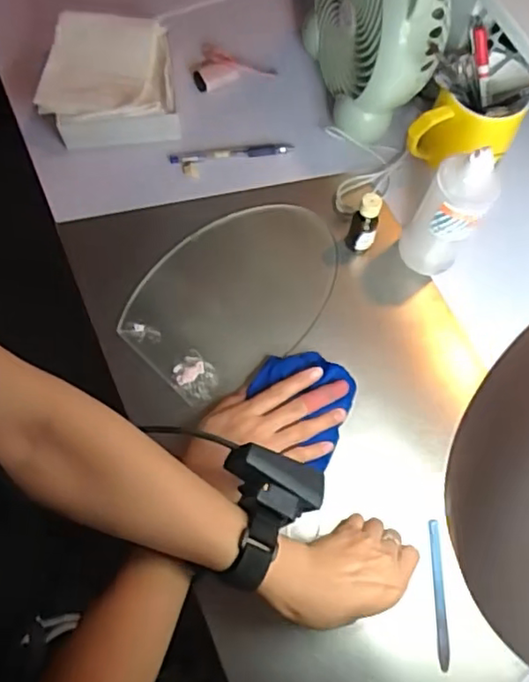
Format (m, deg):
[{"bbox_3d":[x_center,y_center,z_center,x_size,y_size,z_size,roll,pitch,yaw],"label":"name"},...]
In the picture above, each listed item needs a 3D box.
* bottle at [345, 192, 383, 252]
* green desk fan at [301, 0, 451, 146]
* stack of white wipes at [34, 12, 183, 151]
[{"bbox_3d":[0.096,-0.111,0.598,0.026,0.082,0.020,15,69,5],"label":"bottle"},{"bbox_3d":[0.110,-0.323,0.611,0.089,0.172,0.173,-15,70,-6],"label":"green desk fan"},{"bbox_3d":[-0.171,-0.291,0.691,0.144,0.056,0.152,-4,69,-2],"label":"stack of white wipes"}]

